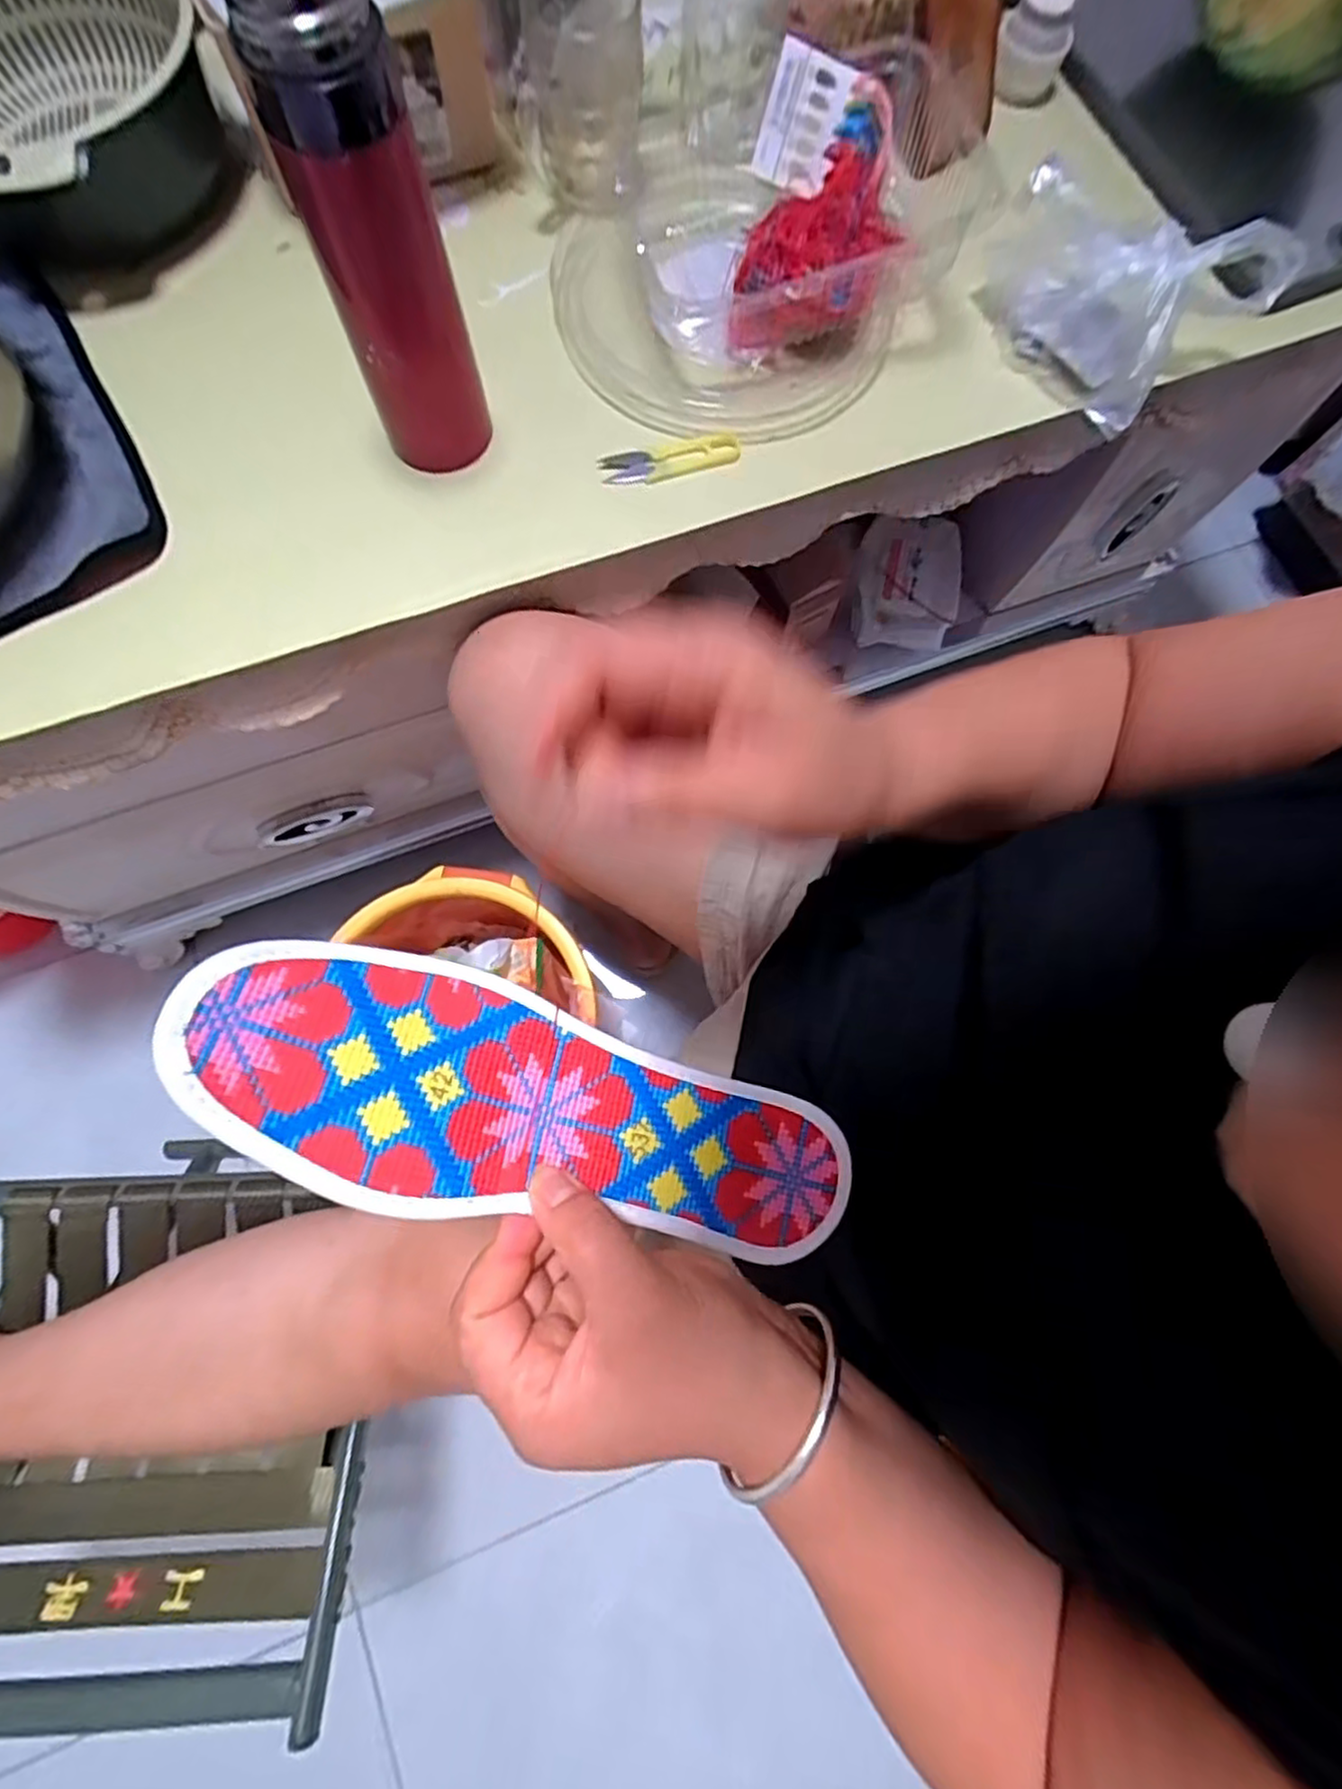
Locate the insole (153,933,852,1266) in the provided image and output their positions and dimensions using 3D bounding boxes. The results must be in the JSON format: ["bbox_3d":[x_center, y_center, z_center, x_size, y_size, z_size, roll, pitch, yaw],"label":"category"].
[{"bbox_3d":[-0.038,0.077,0.246,0.245,0.025,0.079,24,52,-23],"label":"insole"}]

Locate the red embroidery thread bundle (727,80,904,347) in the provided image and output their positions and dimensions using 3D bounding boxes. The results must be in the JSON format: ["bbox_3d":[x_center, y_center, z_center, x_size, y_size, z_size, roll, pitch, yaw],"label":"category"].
[{"bbox_3d":[0.103,-0.431,0.448,0.083,0.049,0.180,26,77,4],"label":"red embroidery thread bundle"}]

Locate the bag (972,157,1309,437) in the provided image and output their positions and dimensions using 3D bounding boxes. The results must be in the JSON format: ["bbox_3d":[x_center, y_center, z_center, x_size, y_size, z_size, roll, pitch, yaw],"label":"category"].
[{"bbox_3d":[0.304,-0.411,0.462,0.160,0.076,0.113,41,79,7],"label":"bag"}]

